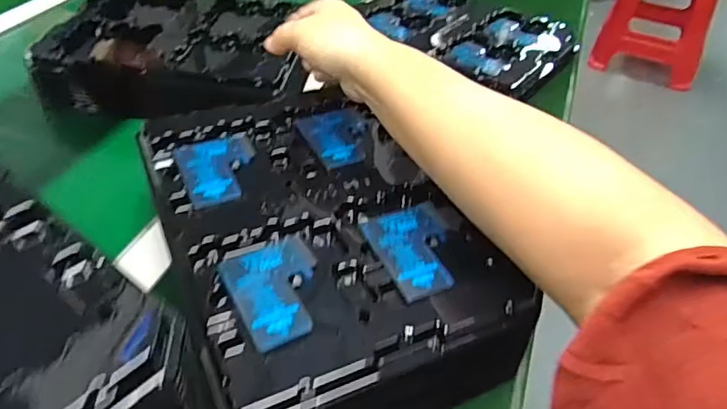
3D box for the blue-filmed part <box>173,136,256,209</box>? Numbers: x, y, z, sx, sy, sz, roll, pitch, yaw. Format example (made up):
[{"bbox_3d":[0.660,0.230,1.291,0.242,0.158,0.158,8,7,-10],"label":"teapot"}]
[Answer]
[{"bbox_3d":[-0.111,-0.029,0.440,0.059,0.004,0.077,-15,46,-21],"label":"blue-filmed part"}]

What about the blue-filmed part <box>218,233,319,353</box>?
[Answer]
[{"bbox_3d":[-0.052,0.053,0.356,0.058,0.004,0.075,-16,46,-22],"label":"blue-filmed part"}]

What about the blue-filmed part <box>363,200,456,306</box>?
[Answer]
[{"bbox_3d":[0.037,0.029,0.389,0.057,0.004,0.085,-10,42,-15],"label":"blue-filmed part"}]

